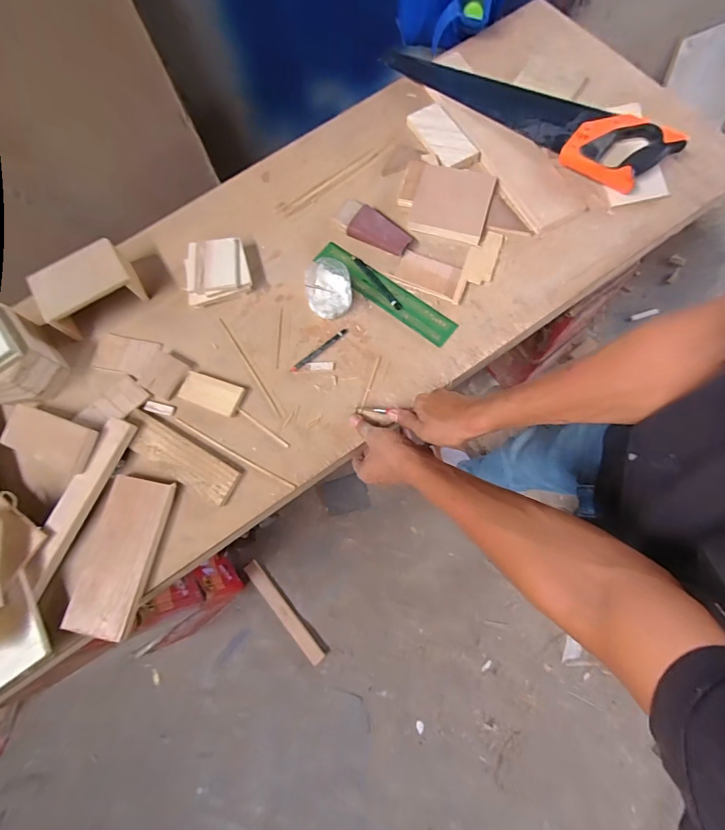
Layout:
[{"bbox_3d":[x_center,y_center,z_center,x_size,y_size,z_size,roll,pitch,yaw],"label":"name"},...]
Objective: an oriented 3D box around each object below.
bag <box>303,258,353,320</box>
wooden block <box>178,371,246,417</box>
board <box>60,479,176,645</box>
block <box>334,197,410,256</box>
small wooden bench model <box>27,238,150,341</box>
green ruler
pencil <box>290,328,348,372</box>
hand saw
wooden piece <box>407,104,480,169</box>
[{"bbox_3d":[-0.051,-0.193,0.604,0.068,0.046,0.083,-13,74,0],"label":"bag"},{"bbox_3d":[-0.220,-0.031,0.580,0.088,0.012,0.045,18,75,11],"label":"wooden block"},{"bbox_3d":[-0.315,0.180,0.516,0.089,0.015,0.192,10,74,9],"label":"board"},{"bbox_3d":[0.018,-0.302,0.637,0.127,0.019,0.055,28,77,13],"label":"block"},{"bbox_3d":[-0.423,-0.195,0.618,0.138,0.069,0.096,-37,74,-6],"label":"small wooden bench model"},{"bbox_3d":[0.032,-0.193,0.622,0.251,0.008,0.049,37,81,12],"label":"green ruler"},{"bbox_3d":[-0.064,-0.098,0.596,0.105,0.009,0.012,-41,73,-7],"label":"pencil"},{"bbox_3d":[0.256,-0.525,0.667,0.519,0.044,0.116,36,79,12],"label":"hand saw"},{"bbox_3d":[0.137,-0.477,0.679,0.057,0.013,0.146,-30,72,-4],"label":"wooden piece"}]

